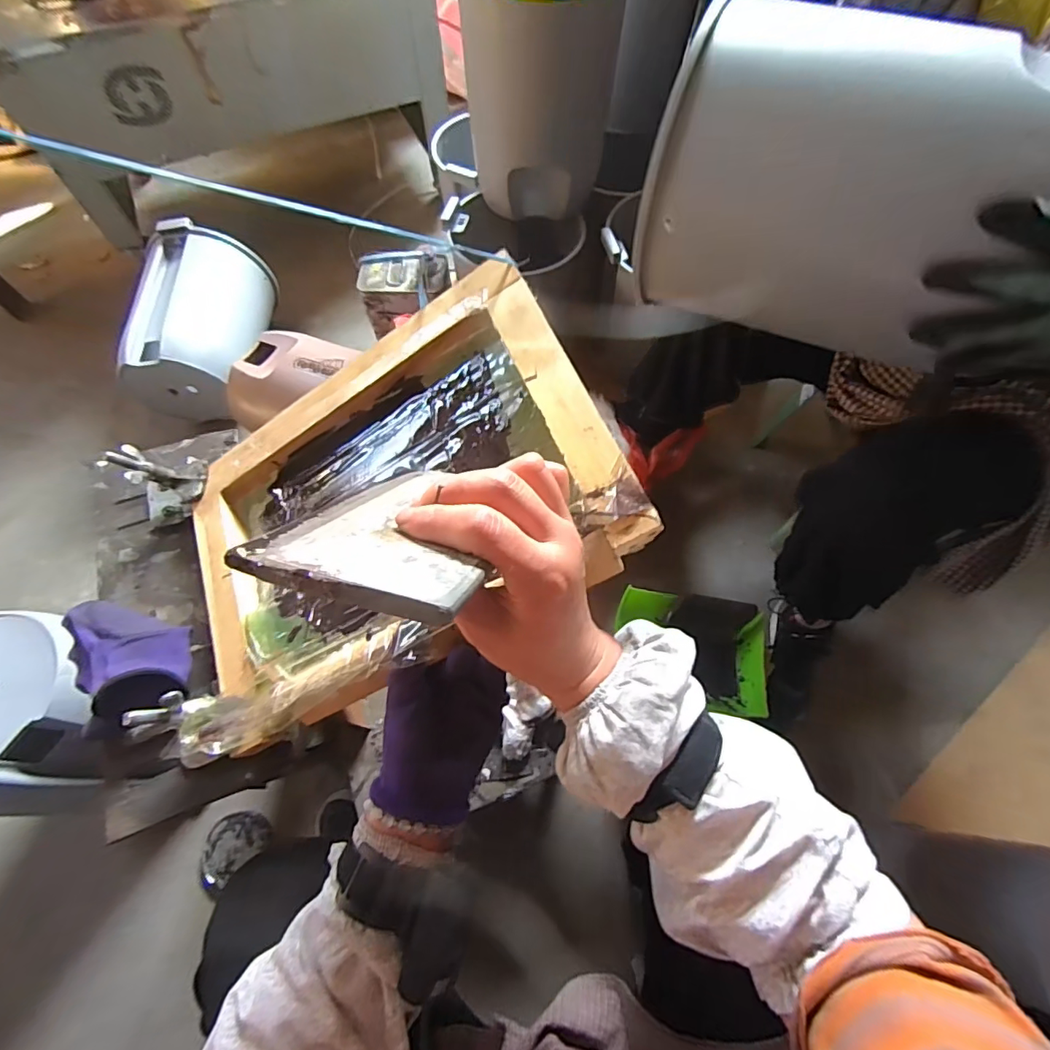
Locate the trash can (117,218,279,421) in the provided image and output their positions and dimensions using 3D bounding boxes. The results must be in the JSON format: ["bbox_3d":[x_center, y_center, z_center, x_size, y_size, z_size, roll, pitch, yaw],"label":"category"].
[{"bbox_3d":[-0.671,-0.410,1.085,0.212,0.225,0.354,3,66,1],"label":"trash can"}]

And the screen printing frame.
[{"bbox_3d":[-0.115,-0.013,0.400,0.363,0.046,0.259,-30,60,14],"label":"screen printing frame"}]

